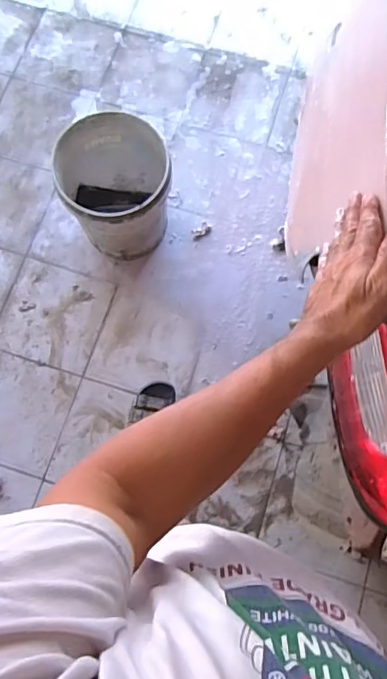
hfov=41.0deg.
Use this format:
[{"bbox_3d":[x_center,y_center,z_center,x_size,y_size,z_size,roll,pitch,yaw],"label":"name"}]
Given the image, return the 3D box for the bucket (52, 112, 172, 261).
[{"bbox_3d":[-0.211,-0.400,1.426,0.280,0.287,0.314,-19,75,-6],"label":"bucket"}]

